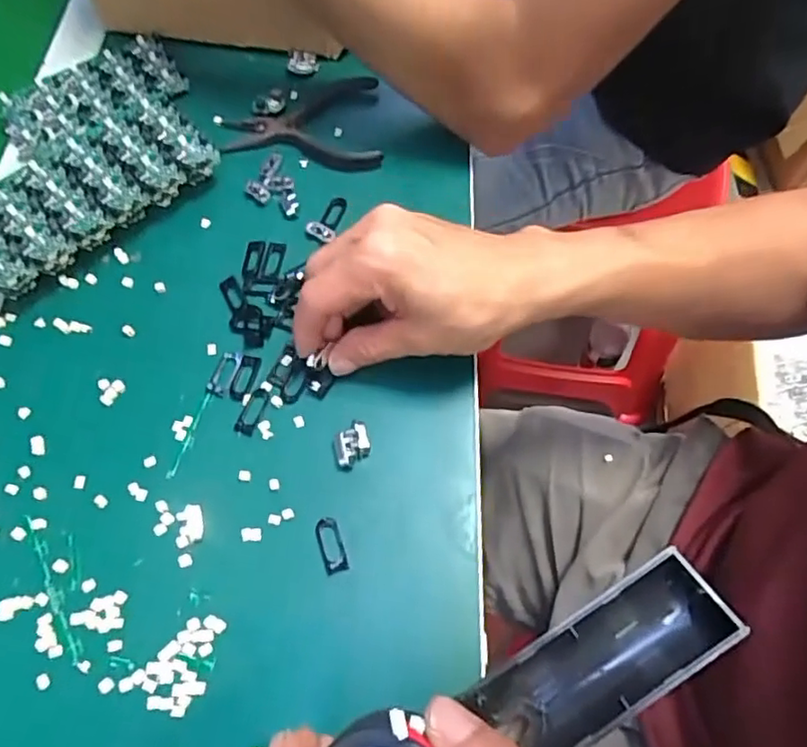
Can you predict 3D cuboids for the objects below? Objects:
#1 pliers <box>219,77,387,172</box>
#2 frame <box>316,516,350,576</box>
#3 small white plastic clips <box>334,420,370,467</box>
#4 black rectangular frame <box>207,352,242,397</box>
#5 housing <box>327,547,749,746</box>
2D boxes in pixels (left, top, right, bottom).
[{"bbox_3d":[-0.075,-0.185,0.446,0.118,0.008,0.083,2,65,1],"label":"pliers"},{"bbox_3d":[-0.038,0.089,0.315,0.012,0.004,0.028,-17,66,-7],"label":"frame"},{"bbox_3d":[-0.029,0.038,0.335,0.020,0.005,0.023,-13,66,-5],"label":"small white plastic clips"},{"bbox_3d":[-0.107,-0.001,0.358,0.012,0.004,0.029,17,67,8],"label":"black rectangular frame"},{"bbox_3d":[0.046,0.116,0.210,0.148,0.038,0.047,-22,67,-20],"label":"housing"}]

